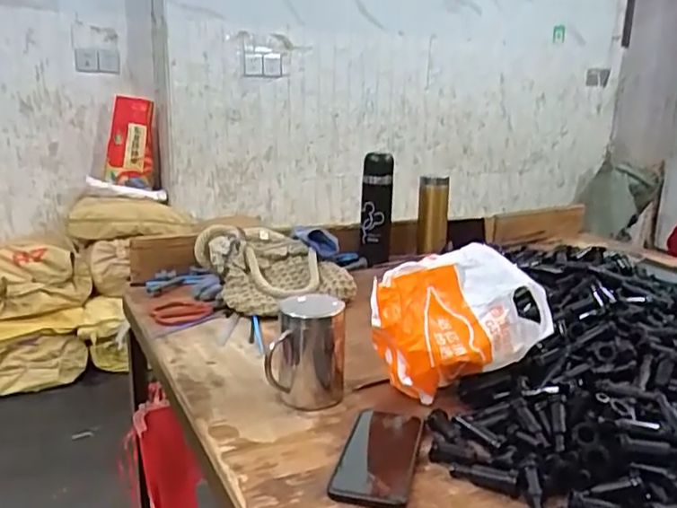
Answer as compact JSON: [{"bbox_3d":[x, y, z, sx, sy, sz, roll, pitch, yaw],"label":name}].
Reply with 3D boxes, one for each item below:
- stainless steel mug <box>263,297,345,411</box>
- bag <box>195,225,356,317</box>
[{"bbox_3d":[-0.037,0.113,0.761,0.085,0.129,0.087,1,16,2],"label":"stainless steel mug"},{"bbox_3d":[-0.111,0.028,1.106,0.227,0.121,0.201,-8,18,-31],"label":"bag"}]

